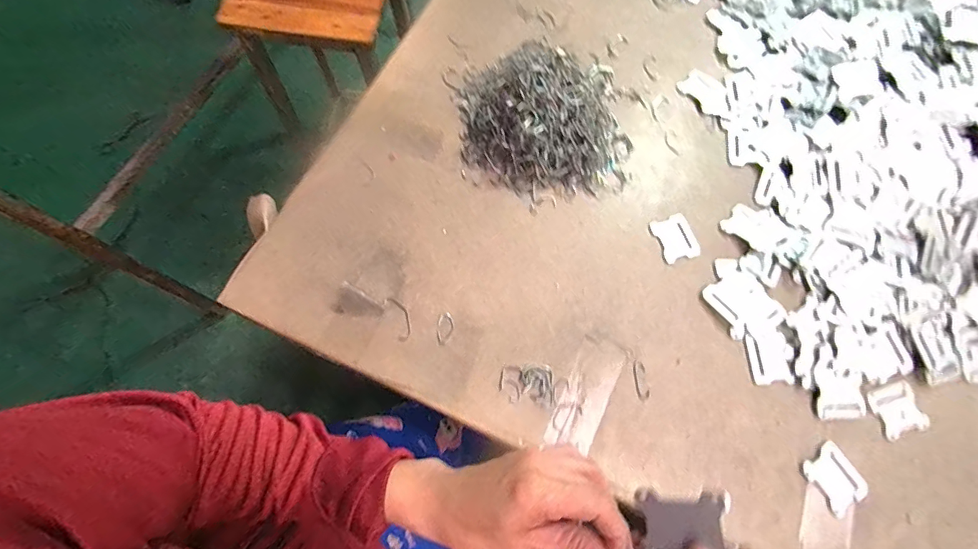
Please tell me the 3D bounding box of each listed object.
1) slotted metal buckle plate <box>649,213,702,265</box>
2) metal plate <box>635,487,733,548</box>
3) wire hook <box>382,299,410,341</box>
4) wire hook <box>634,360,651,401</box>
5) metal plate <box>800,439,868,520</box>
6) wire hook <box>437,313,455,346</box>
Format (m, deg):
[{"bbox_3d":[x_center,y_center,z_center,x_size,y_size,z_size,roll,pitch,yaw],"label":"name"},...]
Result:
[{"bbox_3d":[0.213,-0.042,0.504,0.044,0.004,0.053,-18,72,-8],"label":"slotted metal buckle plate"},{"bbox_3d":[0.111,0.145,0.248,0.049,0.005,0.041,-13,69,31],"label":"metal plate"},{"bbox_3d":[-0.095,0.045,0.469,0.019,0.004,0.050,-25,73,-11],"label":"wire hook"},{"bbox_3d":[0.157,0.109,0.455,0.013,0.004,0.039,-4,70,-4],"label":"wire hook"},{"bbox_3d":[0.334,0.198,0.428,0.043,0.009,0.053,-30,74,-12],"label":"metal plate"},{"bbox_3d":[-0.046,0.057,0.467,0.018,0.004,0.034,8,70,1],"label":"wire hook"}]

